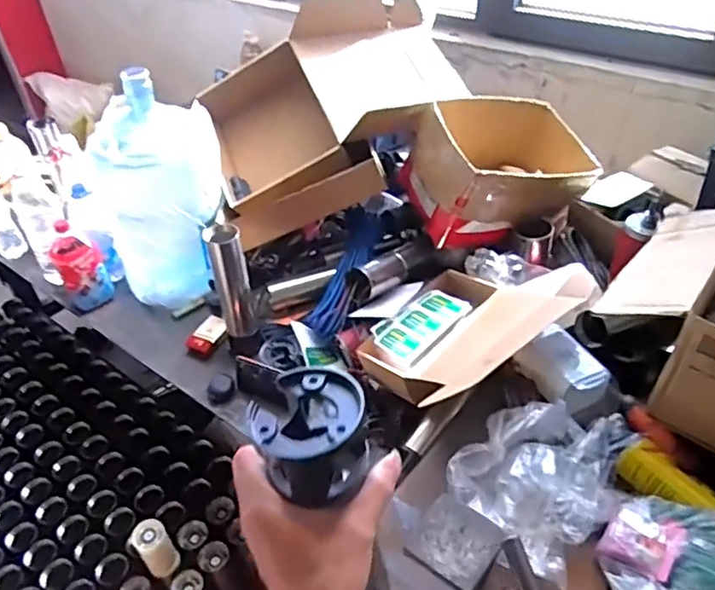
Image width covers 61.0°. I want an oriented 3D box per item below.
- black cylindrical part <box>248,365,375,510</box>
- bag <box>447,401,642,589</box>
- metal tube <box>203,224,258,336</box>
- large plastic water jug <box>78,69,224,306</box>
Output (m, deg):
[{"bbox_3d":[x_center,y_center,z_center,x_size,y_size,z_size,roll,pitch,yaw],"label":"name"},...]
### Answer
[{"bbox_3d":[-0.030,0.090,0.400,0.070,0.061,0.075,-2,42,2],"label":"black cylindrical part"},{"bbox_3d":[0.267,0.234,0.845,0.186,0.070,0.260,30,52,32],"label":"bag"},{"bbox_3d":[-0.246,-0.025,1.194,0.066,0.233,0.059,-13,43,-10],"label":"metal tube"},{"bbox_3d":[-0.443,-0.232,1.354,0.308,0.420,0.272,-20,45,-17],"label":"large plastic water jug"}]

